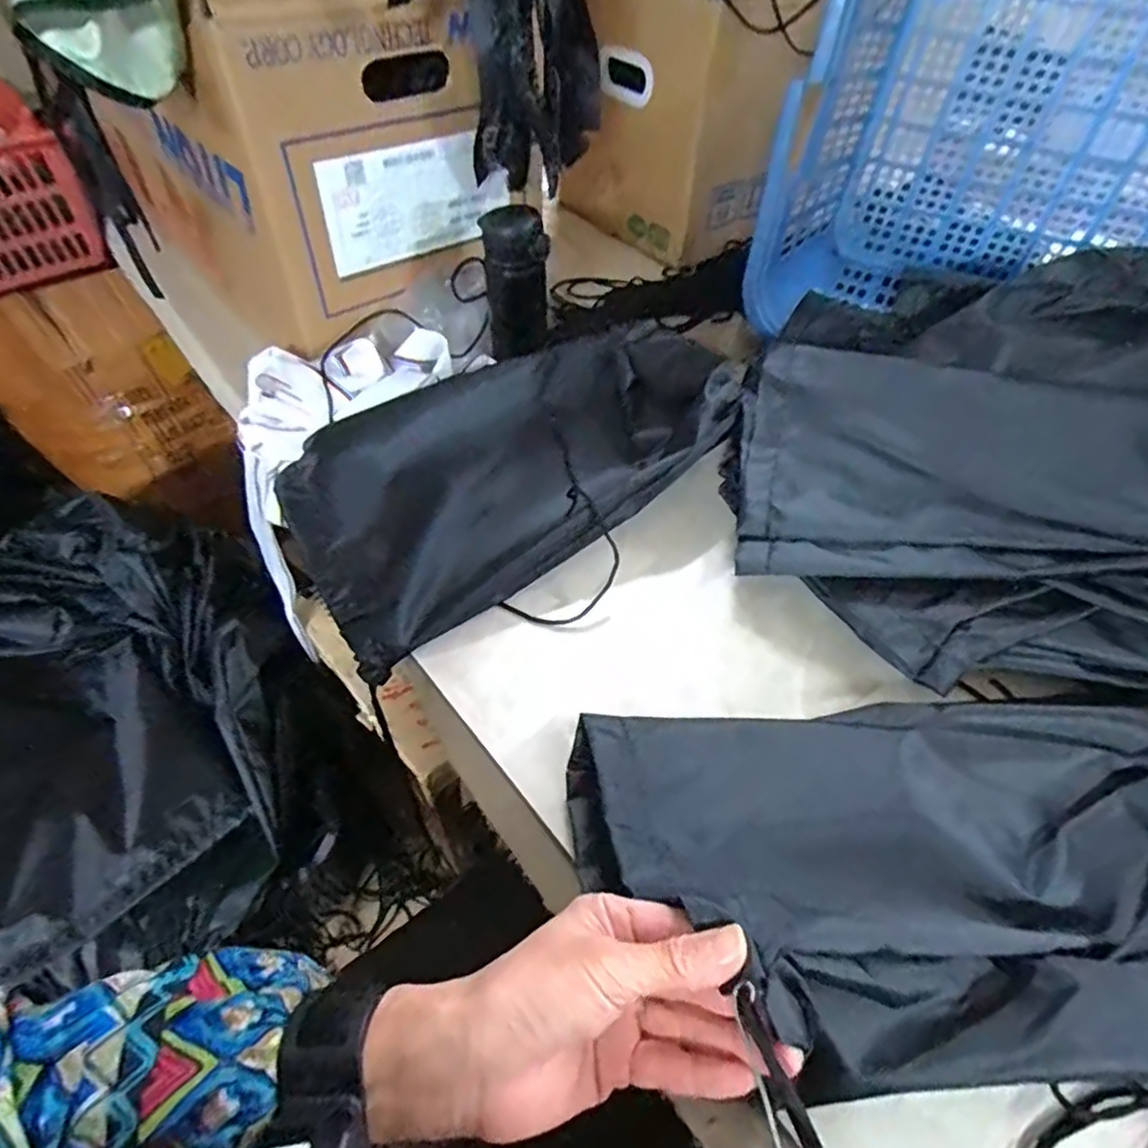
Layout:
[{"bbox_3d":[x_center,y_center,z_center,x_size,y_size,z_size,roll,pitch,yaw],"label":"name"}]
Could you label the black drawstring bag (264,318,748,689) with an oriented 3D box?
[{"bbox_3d":[-0.062,-0.120,0.586,0.396,0.075,0.255,-29,57,-22],"label":"black drawstring bag"}]

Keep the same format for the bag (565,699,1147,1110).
[{"bbox_3d":[0.213,0.141,0.341,0.413,0.106,0.201,-1,51,-2],"label":"bag"}]

